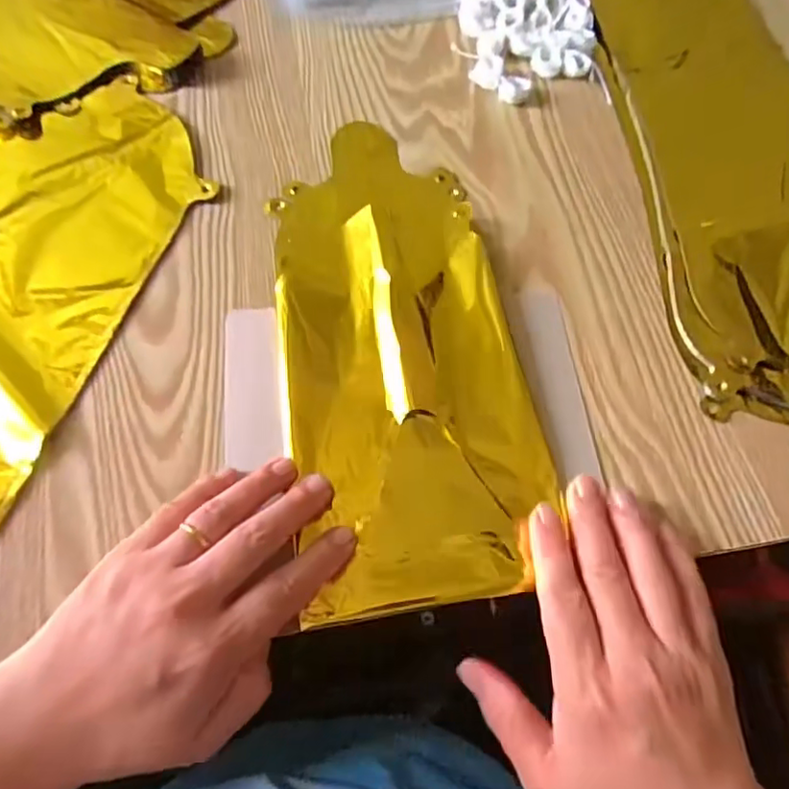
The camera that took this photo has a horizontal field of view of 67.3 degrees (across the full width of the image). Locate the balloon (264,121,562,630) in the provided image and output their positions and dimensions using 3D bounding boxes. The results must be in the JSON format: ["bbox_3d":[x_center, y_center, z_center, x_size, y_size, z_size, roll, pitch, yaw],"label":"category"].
[{"bbox_3d":[0.001,-0.035,0.334,0.127,0.019,0.289,-8,70,-6],"label":"balloon"}]

